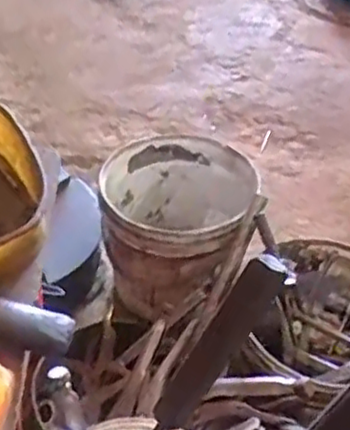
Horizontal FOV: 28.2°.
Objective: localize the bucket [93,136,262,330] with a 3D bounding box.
[{"bbox_3d":[-0.001,0.021,0.916,0.187,0.175,0.172,3,46,-3],"label":"bucket"}]

